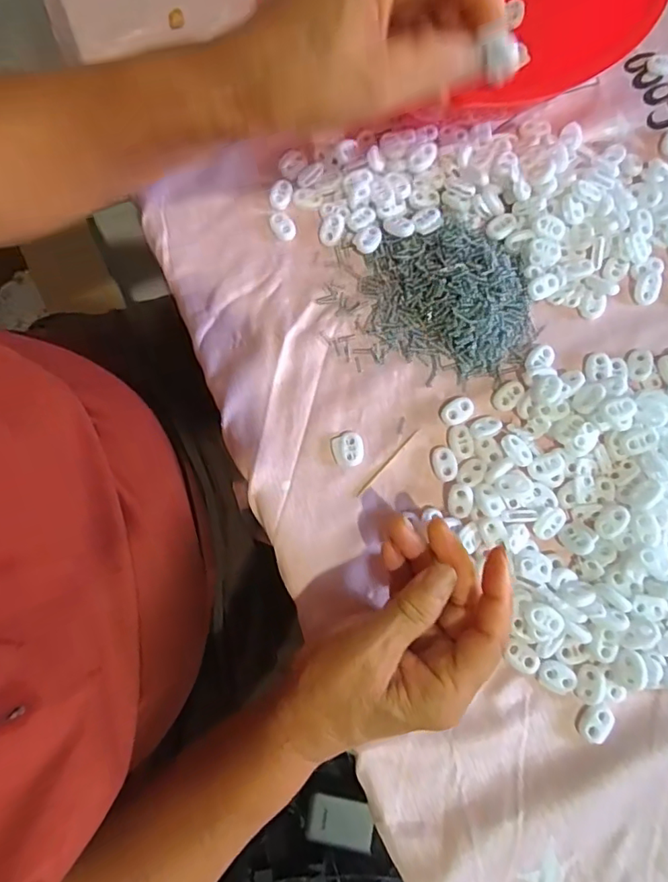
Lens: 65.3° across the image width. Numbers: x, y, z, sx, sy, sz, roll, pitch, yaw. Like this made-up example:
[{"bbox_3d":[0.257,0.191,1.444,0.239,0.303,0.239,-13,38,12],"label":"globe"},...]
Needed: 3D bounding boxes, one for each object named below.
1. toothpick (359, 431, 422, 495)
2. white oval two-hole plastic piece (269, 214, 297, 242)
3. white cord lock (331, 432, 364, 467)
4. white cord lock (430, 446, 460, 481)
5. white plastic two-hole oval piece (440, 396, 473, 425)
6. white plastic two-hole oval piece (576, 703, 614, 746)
[{"bbox_3d":[0.036,0.014,0.339,0.004,0.004,0.059,43,82,8],"label":"toothpick"},{"bbox_3d":[-0.037,-0.153,0.373,0.020,0.006,0.014,40,82,8],"label":"white oval two-hole plastic piece"},{"bbox_3d":[0.009,0.006,0.340,0.020,0.006,0.022,0,79,1],"label":"white cord lock"},{"bbox_3d":[0.072,0.015,0.337,0.016,0.004,0.022,-16,79,-2],"label":"white cord lock"},{"bbox_3d":[0.081,-0.019,0.343,0.023,0.008,0.015,-33,80,-5],"label":"white plastic two-hole oval piece"},{"bbox_3d":[0.153,0.164,0.305,0.017,0.005,0.021,38,82,8],"label":"white plastic two-hole oval piece"}]

